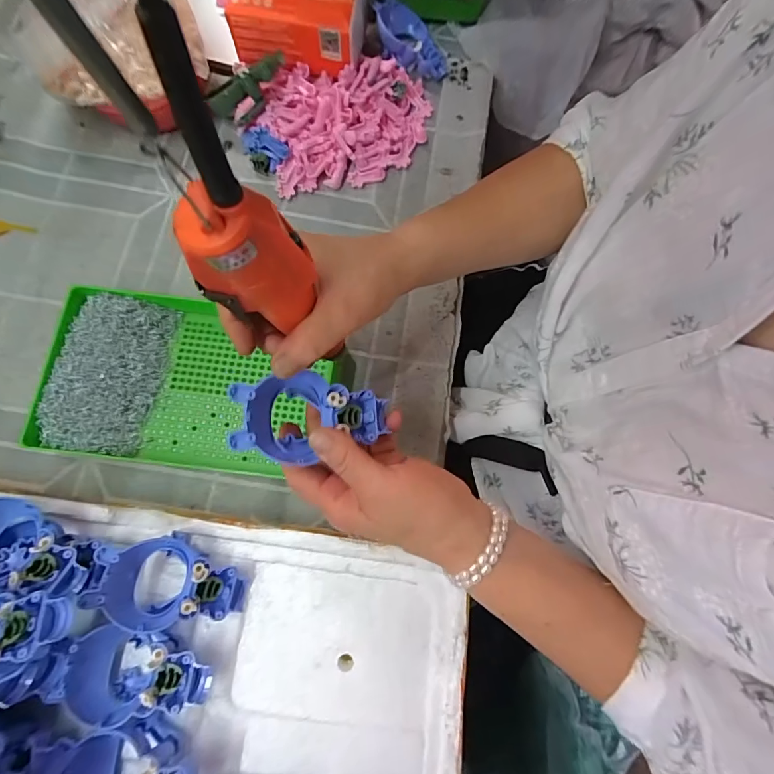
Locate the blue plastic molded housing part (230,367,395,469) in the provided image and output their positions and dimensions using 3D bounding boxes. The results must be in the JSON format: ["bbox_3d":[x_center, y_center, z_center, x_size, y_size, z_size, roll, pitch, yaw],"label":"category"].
[{"bbox_3d":[-0.051,0.021,0.278,0.099,0.033,0.057,6,74,-32],"label":"blue plastic molded housing part"}]

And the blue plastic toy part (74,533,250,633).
[{"bbox_3d":[-0.158,0.140,0.314,0.097,0.034,0.059,-1,80,-24],"label":"blue plastic toy part"}]

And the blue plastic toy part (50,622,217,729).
[{"bbox_3d":[-0.172,0.195,0.299,0.097,0.032,0.060,-7,76,-4],"label":"blue plastic toy part"}]

